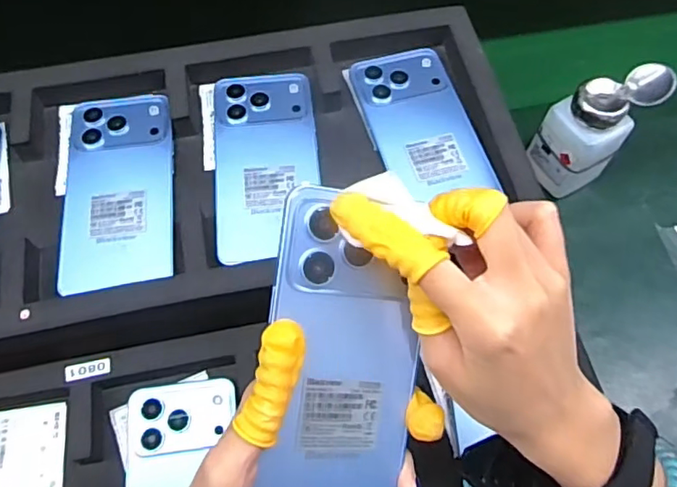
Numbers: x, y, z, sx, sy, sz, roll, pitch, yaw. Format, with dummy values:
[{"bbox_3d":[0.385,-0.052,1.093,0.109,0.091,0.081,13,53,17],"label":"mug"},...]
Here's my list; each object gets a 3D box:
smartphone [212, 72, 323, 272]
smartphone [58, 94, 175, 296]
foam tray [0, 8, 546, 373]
[{"bbox_3d":[-0.054,-0.062,0.424,0.075,0.008,0.159,-5,63,-3],"label":"smartphone"},{"bbox_3d":[-0.159,-0.041,0.412,0.077,0.007,0.158,-7,63,-4],"label":"smartphone"},{"bbox_3d":[-0.107,-0.044,0.423,0.480,0.054,0.255,-10,63,-6],"label":"foam tray"}]

